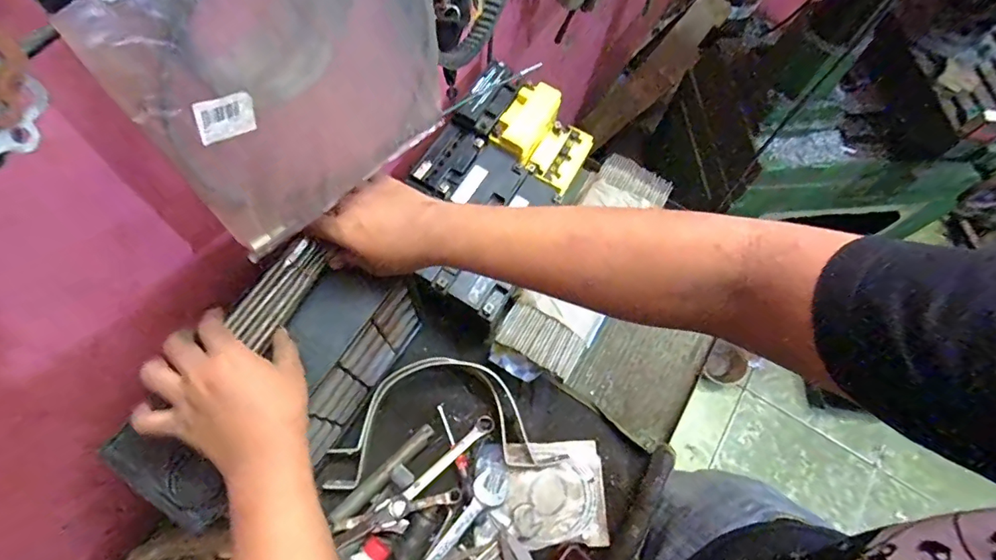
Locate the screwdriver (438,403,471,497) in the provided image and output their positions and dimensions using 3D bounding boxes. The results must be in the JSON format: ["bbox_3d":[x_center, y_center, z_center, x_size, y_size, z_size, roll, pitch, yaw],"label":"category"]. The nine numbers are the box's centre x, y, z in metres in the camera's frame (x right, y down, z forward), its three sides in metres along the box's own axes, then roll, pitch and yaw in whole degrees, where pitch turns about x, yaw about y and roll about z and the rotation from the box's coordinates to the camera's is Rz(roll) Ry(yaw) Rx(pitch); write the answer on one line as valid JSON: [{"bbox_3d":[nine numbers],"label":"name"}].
[{"bbox_3d":[-0.054,0.220,0.642,0.015,0.017,0.121,-18,70,-10],"label":"screwdriver"}]

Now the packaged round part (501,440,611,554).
[{"bbox_3d":[0.074,0.270,0.622,0.124,0.026,0.121,-2,68,-4],"label":"packaged round part"}]

